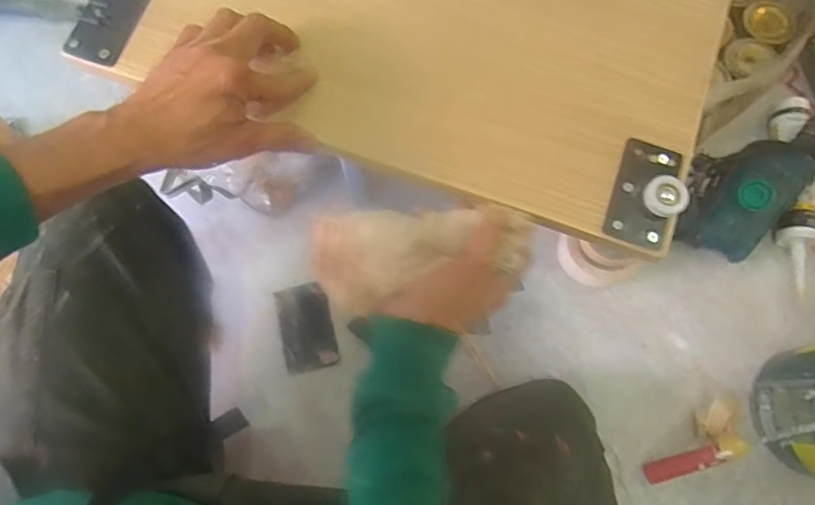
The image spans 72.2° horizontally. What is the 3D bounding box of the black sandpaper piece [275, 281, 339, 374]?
[{"bbox_3d":[-0.136,0.101,0.758,0.071,0.010,0.116,-13,75,-4],"label":"black sandpaper piece"}]

